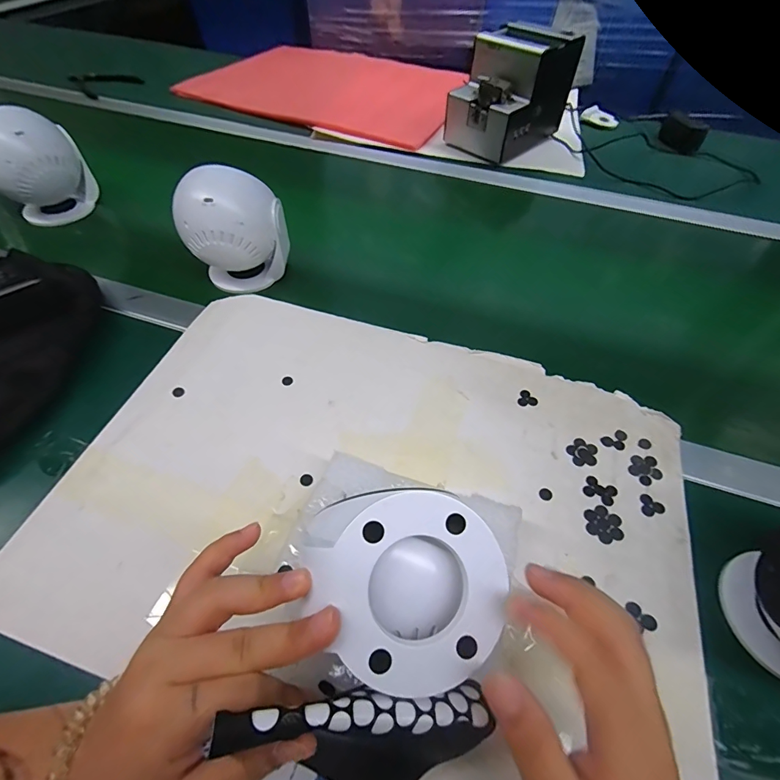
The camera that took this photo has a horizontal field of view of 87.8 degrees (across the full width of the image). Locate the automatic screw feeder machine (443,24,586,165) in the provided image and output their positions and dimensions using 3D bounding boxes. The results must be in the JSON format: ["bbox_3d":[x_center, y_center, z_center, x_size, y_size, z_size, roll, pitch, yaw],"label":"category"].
[{"bbox_3d":[0.205,-0.502,0.686,0.130,0.149,0.188,39,61,23],"label":"automatic screw feeder machine"}]

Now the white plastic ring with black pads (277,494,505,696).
[{"bbox_3d":[0.008,0.093,0.206,0.087,0.045,0.084,-10,81,-12],"label":"white plastic ring with black pads"}]

